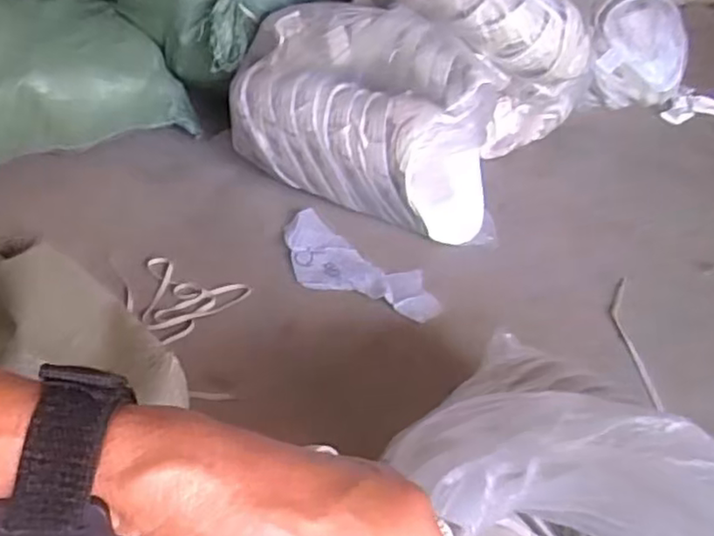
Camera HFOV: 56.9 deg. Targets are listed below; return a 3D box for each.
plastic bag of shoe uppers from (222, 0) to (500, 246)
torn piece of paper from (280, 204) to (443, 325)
[{"bbox_3d":[0.009,-0.253,1.107,0.487,0.286,0.217,15,42,16],"label":"plastic bag of shoe uppers"},{"bbox_3d":[-0.006,0.001,1.029,0.302,0.026,0.126,26,46,27],"label":"torn piece of paper"}]

